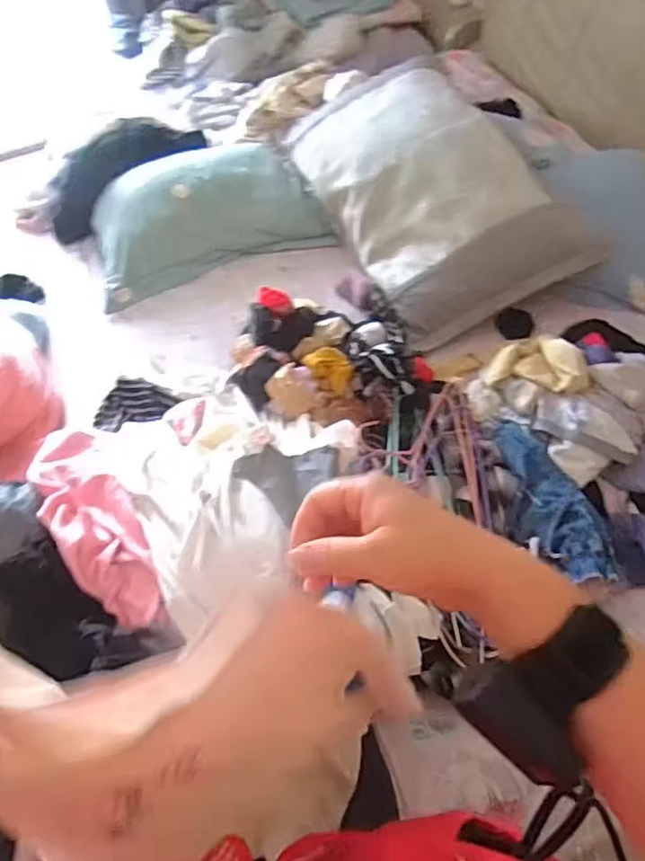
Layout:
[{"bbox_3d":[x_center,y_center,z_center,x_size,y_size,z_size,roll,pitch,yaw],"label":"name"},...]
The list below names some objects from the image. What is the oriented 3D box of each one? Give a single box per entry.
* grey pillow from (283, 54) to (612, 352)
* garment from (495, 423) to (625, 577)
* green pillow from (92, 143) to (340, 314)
[{"bbox_3d":[0.216,-0.519,1.353,0.423,0.150,0.730,-36,65,9],"label":"grey pillow"},{"bbox_3d":[0.359,0.114,1.027,0.128,0.065,0.300,-19,56,-8],"label":"garment"},{"bbox_3d":[-0.279,-0.491,1.433,0.501,0.130,0.309,-26,57,-12],"label":"green pillow"}]

